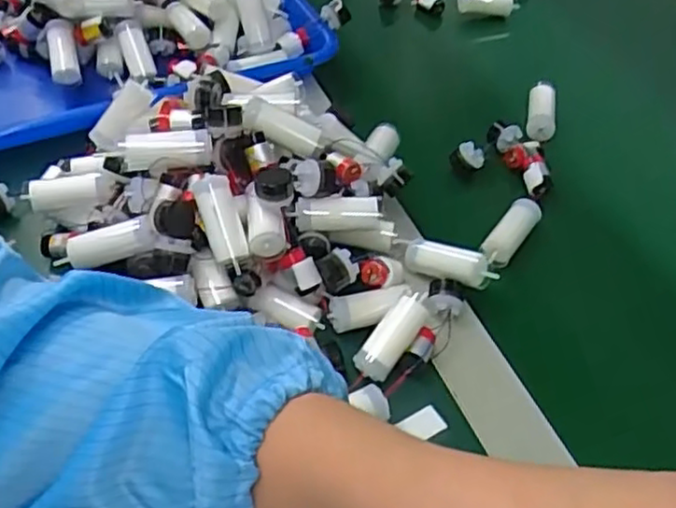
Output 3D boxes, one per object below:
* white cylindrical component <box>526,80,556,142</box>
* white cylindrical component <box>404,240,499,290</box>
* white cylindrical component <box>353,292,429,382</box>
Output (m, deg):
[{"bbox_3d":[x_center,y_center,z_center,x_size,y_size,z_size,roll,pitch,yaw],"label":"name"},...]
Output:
[{"bbox_3d":[0.160,-0.112,0.548,0.022,0.016,0.056,9,62,10],"label":"white cylindrical component"},{"bbox_3d":[0.066,0.007,0.423,0.056,0.018,0.020,15,48,33],"label":"white cylindrical component"},{"bbox_3d":[0.031,0.044,0.388,0.018,0.014,0.054,31,75,27],"label":"white cylindrical component"}]

